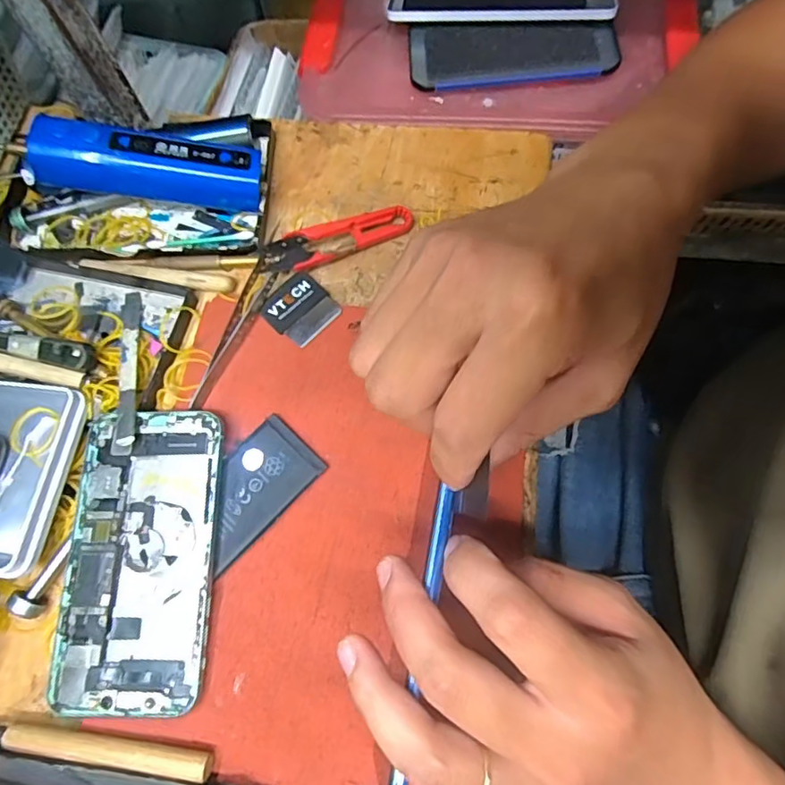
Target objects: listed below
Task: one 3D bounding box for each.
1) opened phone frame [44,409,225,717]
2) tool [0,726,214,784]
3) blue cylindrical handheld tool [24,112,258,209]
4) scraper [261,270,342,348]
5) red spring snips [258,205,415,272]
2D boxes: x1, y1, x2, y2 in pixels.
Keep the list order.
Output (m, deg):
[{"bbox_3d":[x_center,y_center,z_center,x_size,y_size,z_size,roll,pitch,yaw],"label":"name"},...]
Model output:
[{"bbox_3d":[-0.130,0.082,0.286,0.075,0.010,0.147,1,69,0],"label":"opened phone frame"},{"bbox_3d":[-0.147,0.166,0.256,0.126,0.007,0.010,6,69,2],"label":"tool"},{"bbox_3d":[-0.149,-0.143,0.342,0.130,0.030,0.032,3,68,-14],"label":"blue cylindrical handheld tool"},{"bbox_3d":[-0.056,-0.053,0.340,0.042,0.004,0.040,38,73,13],"label":"scraper"},{"bbox_3d":[-0.034,-0.096,0.352,0.101,0.017,0.023,-20,70,-8],"label":"red spring snips"}]

